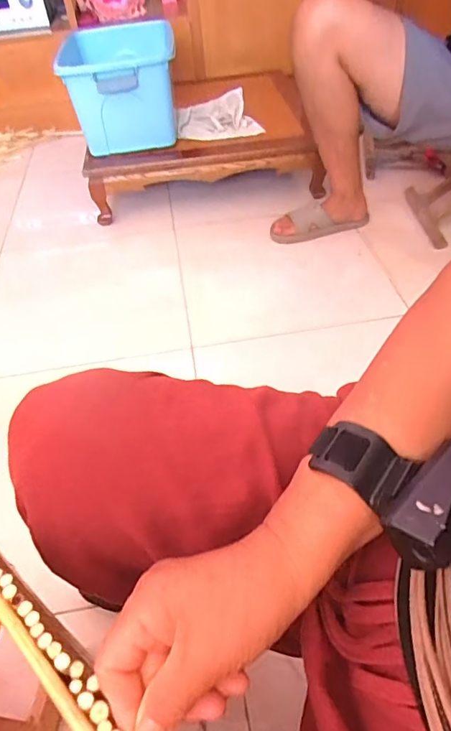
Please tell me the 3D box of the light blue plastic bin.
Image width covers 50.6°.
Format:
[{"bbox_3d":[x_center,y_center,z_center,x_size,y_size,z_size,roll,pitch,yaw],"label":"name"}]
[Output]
[{"bbox_3d":[-0.303,-0.834,1.446,0.312,0.247,0.451,-9,46,-2],"label":"light blue plastic bin"}]

